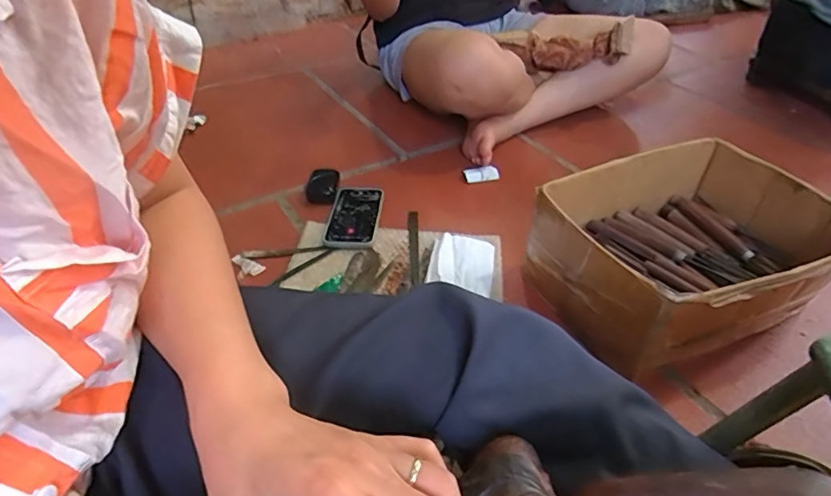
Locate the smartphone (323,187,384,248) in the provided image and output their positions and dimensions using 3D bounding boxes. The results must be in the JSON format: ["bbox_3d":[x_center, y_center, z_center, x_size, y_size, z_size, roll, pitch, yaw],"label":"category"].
[{"bbox_3d":[-0.101,-0.052,0.842,0.082,0.015,0.157,2,41,2],"label":"smartphone"}]

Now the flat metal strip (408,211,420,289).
[{"bbox_3d":[0.000,-0.006,0.805,0.015,0.010,0.177,-2,40,-2],"label":"flat metal strip"}]

